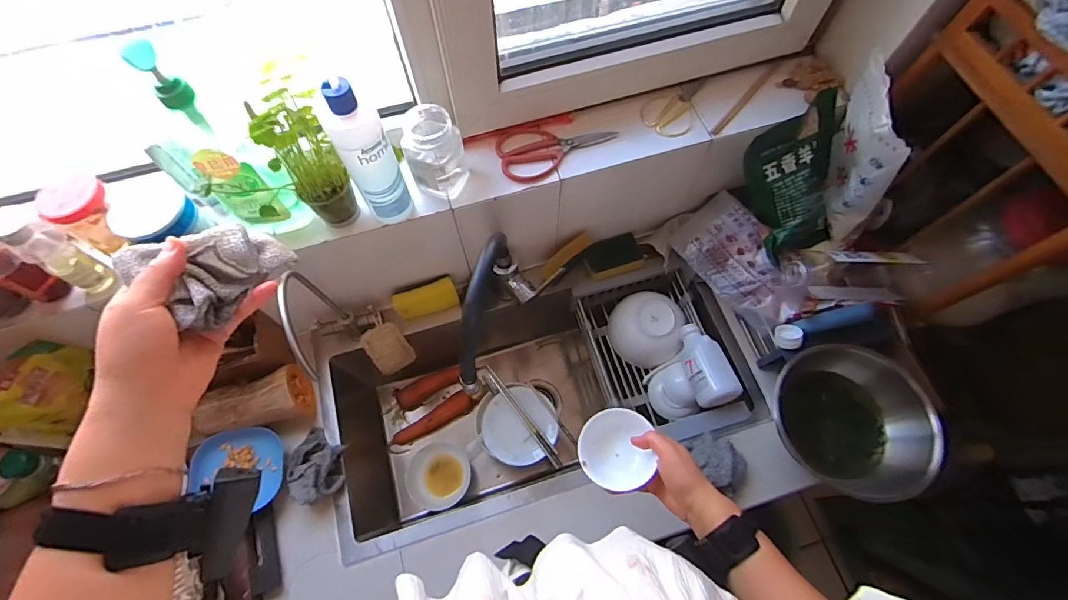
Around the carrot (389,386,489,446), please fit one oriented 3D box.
[{"bbox_3d":[-0.204,0.252,1.008,0.228,0.043,0.043,-28,70,-11],"label":"carrot"}]

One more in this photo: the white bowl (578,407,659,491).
[{"bbox_3d":[0.099,0.187,0.576,0.087,0.049,0.093,0,67,0],"label":"white bowl"}]

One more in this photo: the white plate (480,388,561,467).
[{"bbox_3d":[-0.029,0.261,0.958,0.150,0.042,0.146,0,67,0],"label":"white plate"}]

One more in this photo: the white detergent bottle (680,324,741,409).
[{"bbox_3d":[0.309,0.110,0.826,0.069,0.051,0.151,-10,68,-4],"label":"white detergent bottle"}]

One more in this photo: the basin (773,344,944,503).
[{"bbox_3d":[0.472,0.177,0.691,0.190,0.109,0.215,31,71,12],"label":"basin"}]

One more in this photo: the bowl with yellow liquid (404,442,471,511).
[{"bbox_3d":[-0.196,0.359,0.955,0.135,0.067,0.123,0,67,0],"label":"bowl with yellow liquid"}]

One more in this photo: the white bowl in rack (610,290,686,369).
[{"bbox_3d":[0.222,0.046,0.912,0.138,0.088,0.151,0,67,0],"label":"white bowl in rack"}]

